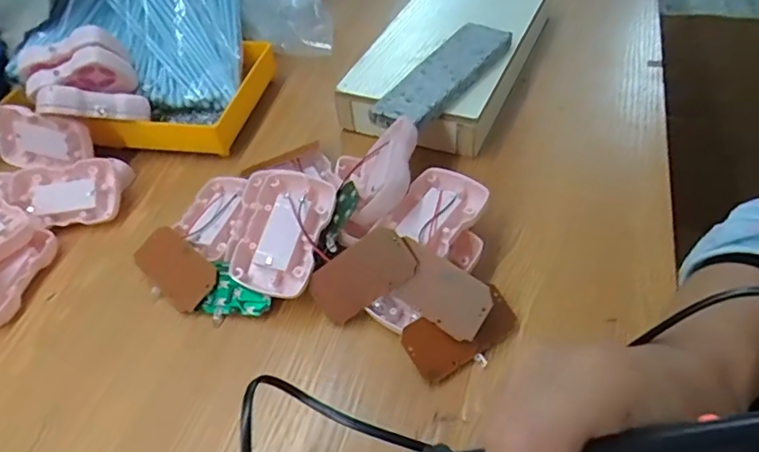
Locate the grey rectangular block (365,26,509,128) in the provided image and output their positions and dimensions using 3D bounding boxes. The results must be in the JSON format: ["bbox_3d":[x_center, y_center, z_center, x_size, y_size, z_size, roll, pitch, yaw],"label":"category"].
[{"bbox_3d":[0.056,-0.129,0.463,0.046,0.013,0.156,30,60,24],"label":"grey rectangular block"}]

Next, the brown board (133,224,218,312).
[{"bbox_3d":[-0.147,0.030,0.394,0.067,0.006,0.037,38,80,21],"label":"brown board"}]

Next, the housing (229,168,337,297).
[{"bbox_3d":[-0.067,0.004,0.381,0.054,0.013,0.087,15,71,4],"label":"housing"}]

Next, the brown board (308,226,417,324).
[{"bbox_3d":[-0.013,0.032,0.354,0.073,0.004,0.039,-37,86,19],"label":"brown board"}]

